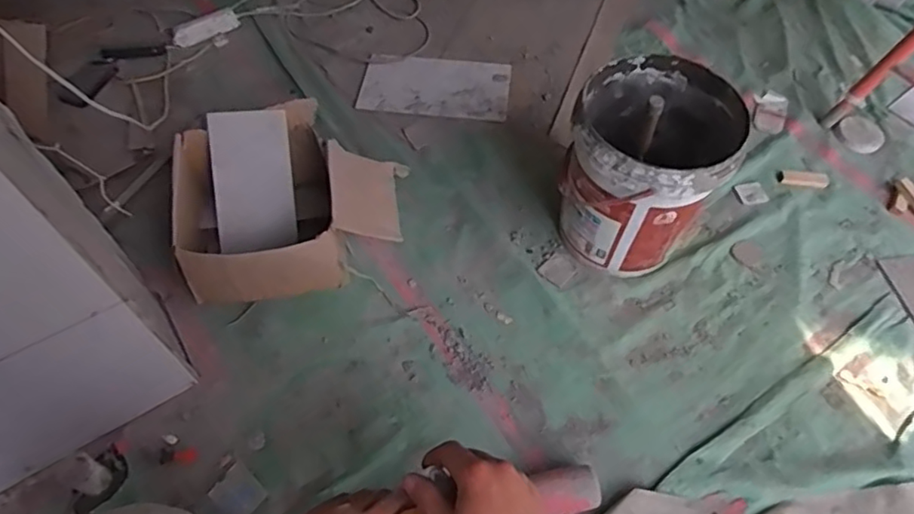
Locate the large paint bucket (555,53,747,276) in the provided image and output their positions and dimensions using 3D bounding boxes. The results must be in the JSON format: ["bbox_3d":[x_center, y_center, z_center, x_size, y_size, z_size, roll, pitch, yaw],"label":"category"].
[{"bbox_3d":[0.370,-0.173,1.211,0.283,0.349,0.319,24,60,14],"label":"large paint bucket"}]

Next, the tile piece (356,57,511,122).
[{"bbox_3d":[-0.056,-0.463,1.588,0.387,0.018,0.216,4,61,2],"label":"tile piece"}]

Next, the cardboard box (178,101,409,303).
[{"bbox_3d":[-0.346,-0.112,1.232,0.444,0.184,0.395,-15,60,-10],"label":"cardboard box"}]

